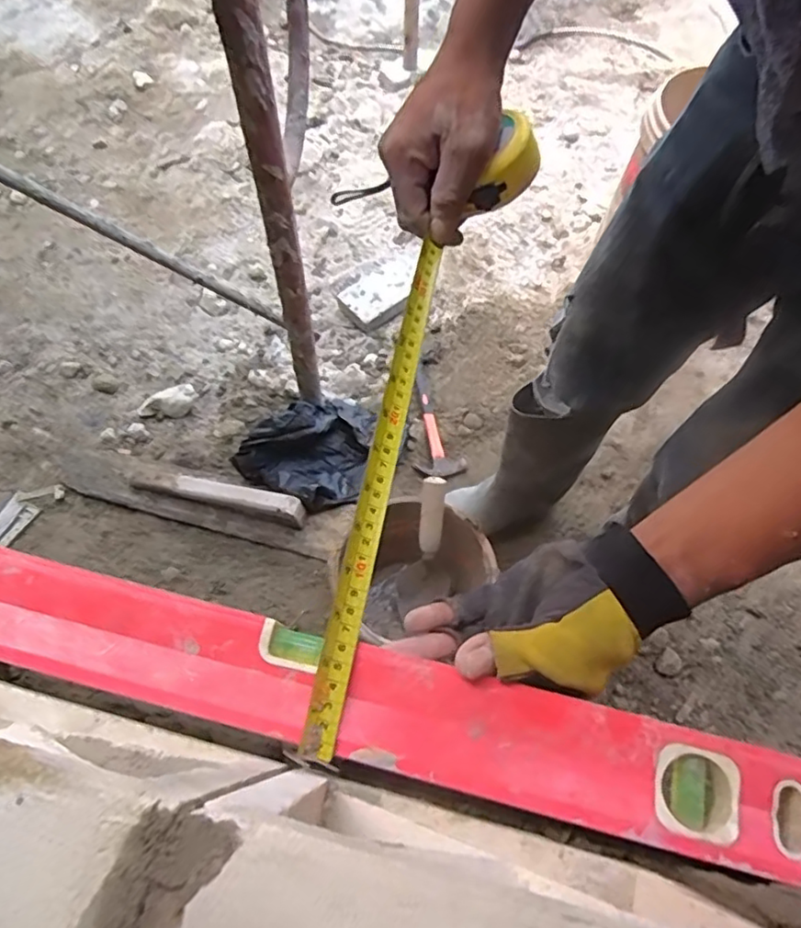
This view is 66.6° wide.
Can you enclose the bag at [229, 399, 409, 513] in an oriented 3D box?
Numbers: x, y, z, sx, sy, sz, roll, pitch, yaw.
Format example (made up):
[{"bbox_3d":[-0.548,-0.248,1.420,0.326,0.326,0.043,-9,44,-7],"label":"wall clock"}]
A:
[{"bbox_3d":[-0.137,-0.032,1.132,0.201,0.106,0.283,42,72,17],"label":"bag"}]

